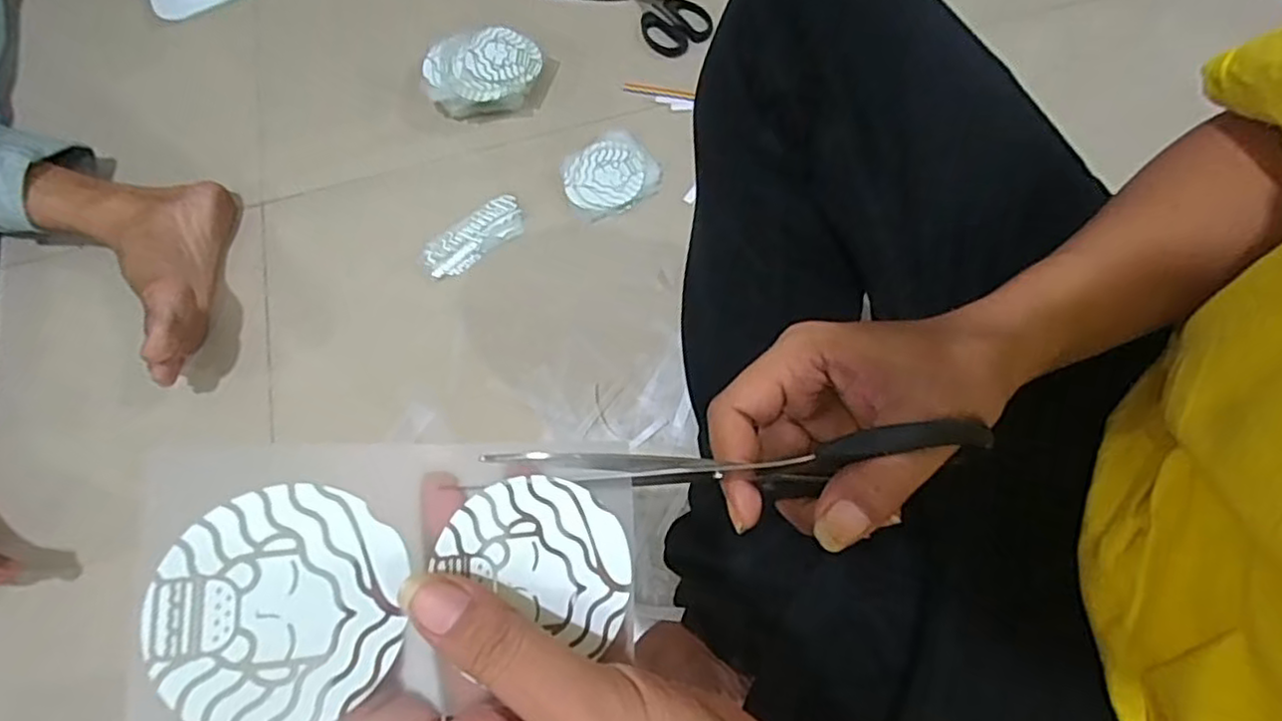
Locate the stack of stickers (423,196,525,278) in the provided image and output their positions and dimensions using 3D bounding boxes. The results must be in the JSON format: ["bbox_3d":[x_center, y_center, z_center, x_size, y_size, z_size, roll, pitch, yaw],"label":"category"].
[{"bbox_3d":[-0.166,-0.122,0.684,0.109,0.007,0.048,-37,70,-10],"label":"stack of stickers"}]

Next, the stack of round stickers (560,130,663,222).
[{"bbox_3d":[-0.033,-0.189,0.703,0.096,0.015,0.086,-32,70,-9],"label":"stack of round stickers"}]

